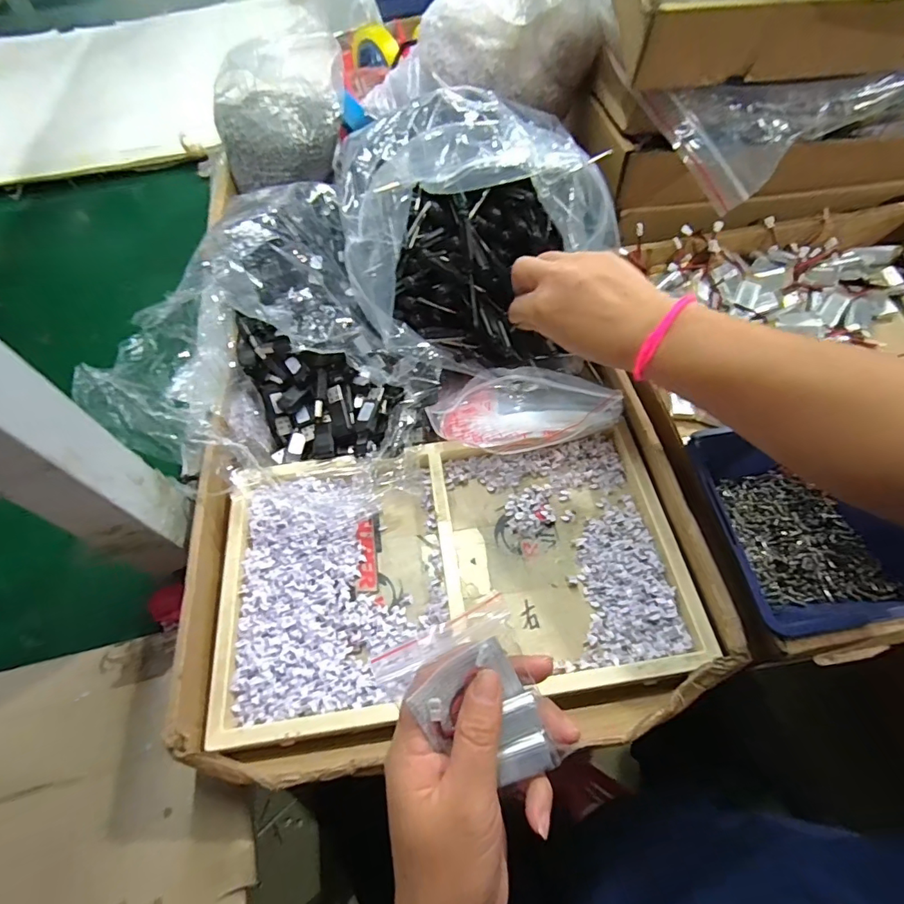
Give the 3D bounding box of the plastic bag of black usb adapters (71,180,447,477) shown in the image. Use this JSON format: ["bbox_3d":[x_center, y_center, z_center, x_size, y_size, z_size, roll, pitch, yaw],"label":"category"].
[{"bbox_3d":[-0.131,-0.094,0.386,0.218,0.125,0.203,-7,59,-1],"label":"plastic bag of black usb adapters"}]

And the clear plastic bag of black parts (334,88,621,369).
[{"bbox_3d":[0.010,-0.190,0.410,0.204,0.136,0.213,-19,58,-8],"label":"clear plastic bag of black parts"}]

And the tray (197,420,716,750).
[{"bbox_3d":[0.000,0.081,0.351,0.317,0.029,0.187,-8,59,-1],"label":"tray"}]

